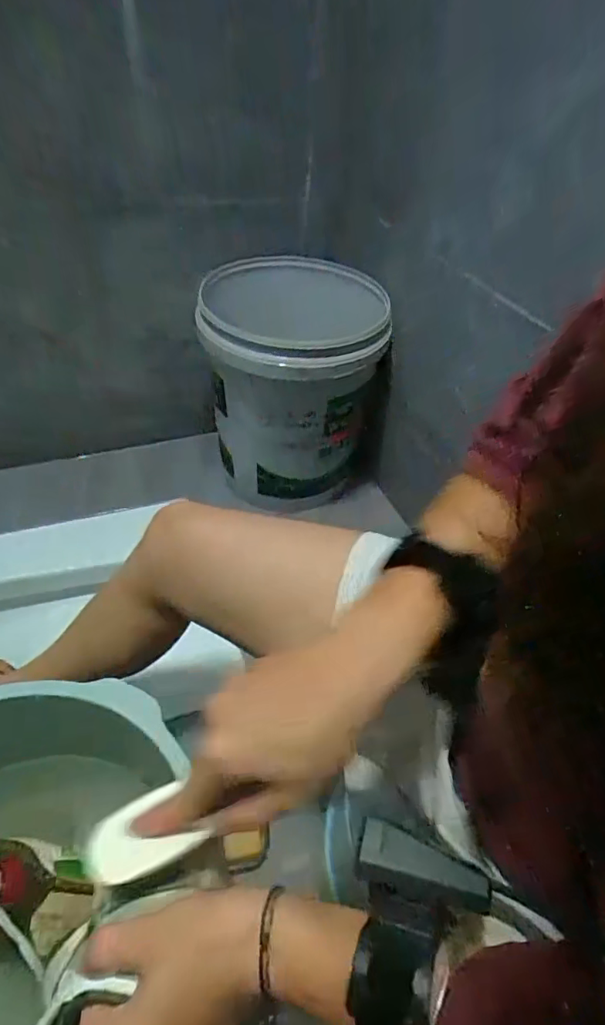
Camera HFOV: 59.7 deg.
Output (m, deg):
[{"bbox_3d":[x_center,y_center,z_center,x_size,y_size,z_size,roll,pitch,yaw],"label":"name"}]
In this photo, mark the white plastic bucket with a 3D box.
[{"bbox_3d":[-0.026,-0.244,1.040,0.311,0.392,0.316,-2,47,-5],"label":"white plastic bucket"}]

